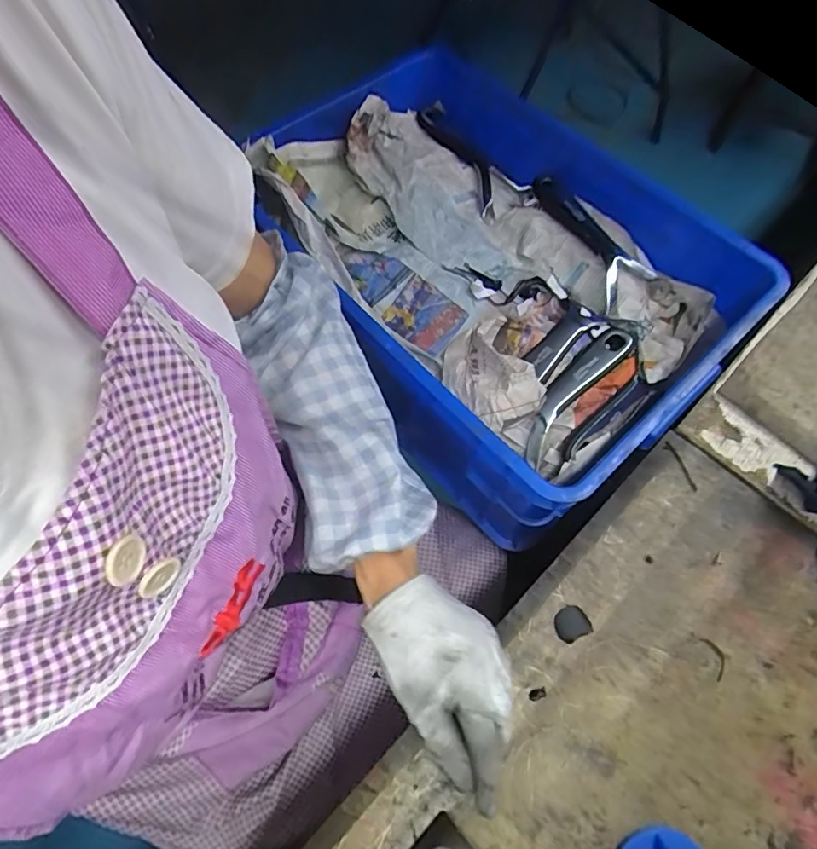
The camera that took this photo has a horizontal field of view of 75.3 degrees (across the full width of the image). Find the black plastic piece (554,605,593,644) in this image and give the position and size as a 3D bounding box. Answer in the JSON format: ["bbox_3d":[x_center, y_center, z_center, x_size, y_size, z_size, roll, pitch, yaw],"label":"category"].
[{"bbox_3d":[0.121,0.147,0.392,0.025,0.004,0.023,-24,66,-11],"label":"black plastic piece"}]

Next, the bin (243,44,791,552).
[{"bbox_3d":[0.085,-0.158,0.608,0.340,0.202,0.483,-38,70,-18],"label":"bin"}]

